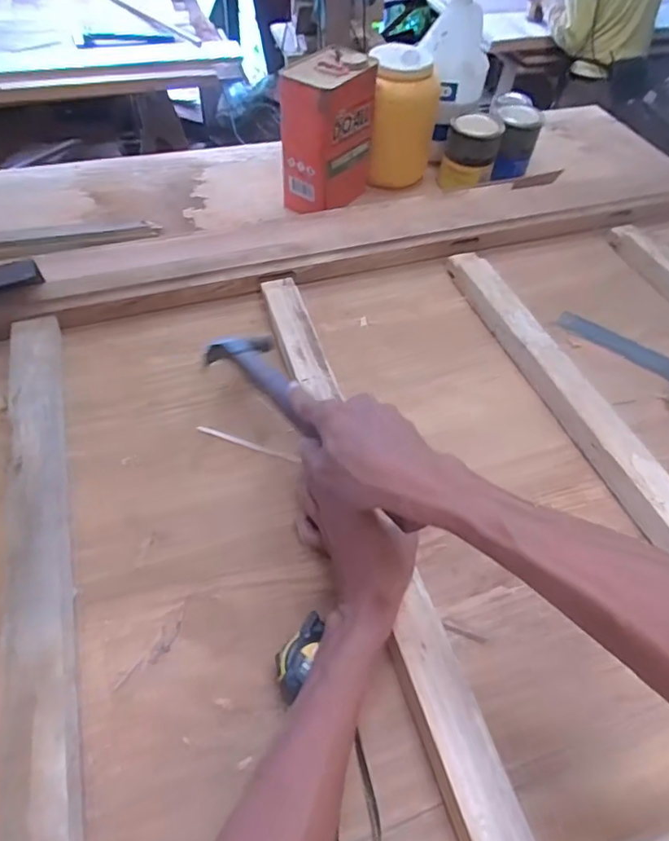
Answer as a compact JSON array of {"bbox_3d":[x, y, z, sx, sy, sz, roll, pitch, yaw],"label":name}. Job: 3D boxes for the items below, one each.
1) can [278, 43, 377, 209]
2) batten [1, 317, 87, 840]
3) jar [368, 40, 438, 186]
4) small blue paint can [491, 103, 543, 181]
[{"bbox_3d":[-0.013,-0.524,0.955,0.114,0.218,0.180,30,56,15],"label":"can"},{"bbox_3d":[-0.251,0.134,0.446,0.052,0.038,0.623,-13,56,-14],"label":"batten"},{"bbox_3d":[0.134,-0.594,1.035,0.135,0.219,0.120,2,54,-5],"label":"jar"},{"bbox_3d":[0.372,-0.578,1.084,0.090,0.108,0.087,15,54,4],"label":"small blue paint can"}]

